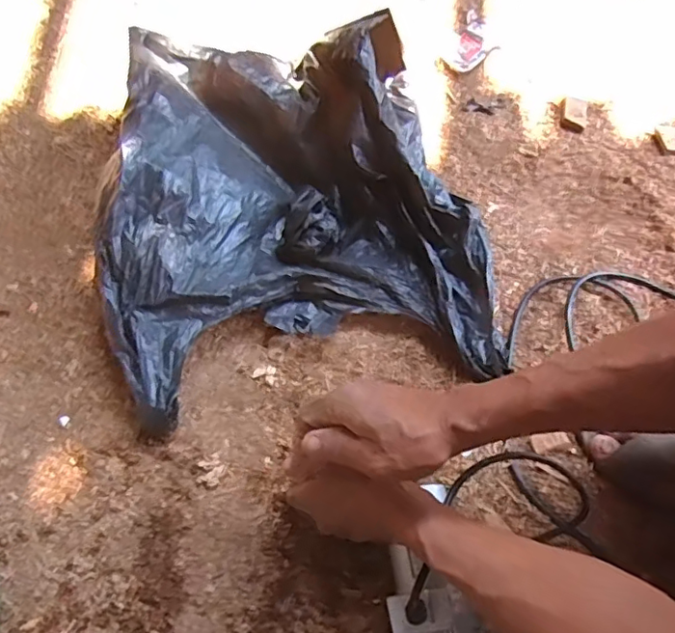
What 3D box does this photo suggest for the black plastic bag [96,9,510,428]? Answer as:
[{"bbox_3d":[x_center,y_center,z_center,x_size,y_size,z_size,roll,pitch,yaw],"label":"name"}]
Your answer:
[{"bbox_3d":[-0.057,-0.135,0.656,0.405,0.128,0.457,-11,63,-8],"label":"black plastic bag"}]

